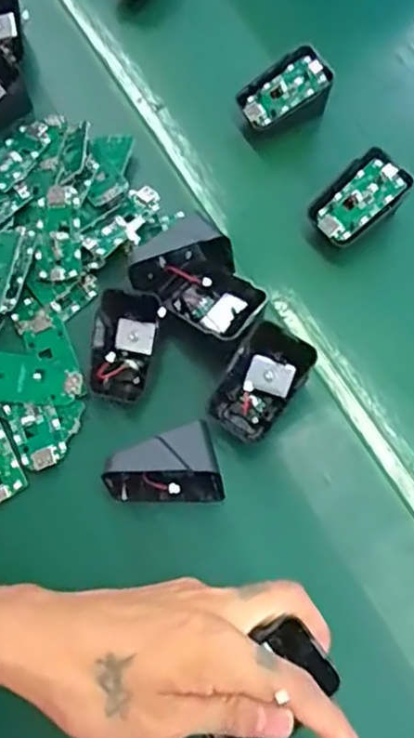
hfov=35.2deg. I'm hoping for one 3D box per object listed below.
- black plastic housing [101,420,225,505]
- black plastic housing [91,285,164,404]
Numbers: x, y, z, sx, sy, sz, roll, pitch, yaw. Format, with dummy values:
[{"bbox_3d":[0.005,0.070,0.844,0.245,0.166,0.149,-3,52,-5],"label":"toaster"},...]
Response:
[{"bbox_3d":[-0.027,0.061,0.392,0.066,0.038,0.042,-14,67,-2],"label":"black plastic housing"},{"bbox_3d":[-0.052,-0.015,0.413,0.047,0.039,0.065,8,68,7],"label":"black plastic housing"}]

